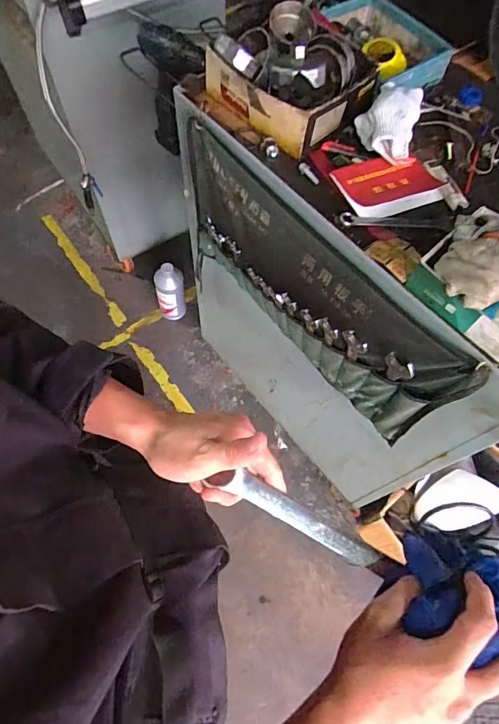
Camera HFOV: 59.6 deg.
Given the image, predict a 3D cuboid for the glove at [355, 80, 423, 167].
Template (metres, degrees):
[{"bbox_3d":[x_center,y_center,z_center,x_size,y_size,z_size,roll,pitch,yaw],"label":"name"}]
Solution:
[{"bbox_3d":[0.202,-0.355,0.634,0.085,0.057,0.111,17,64,5],"label":"glove"}]

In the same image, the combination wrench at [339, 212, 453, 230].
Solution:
[{"bbox_3d":[0.203,-0.192,0.599,0.158,0.013,0.021,2,64,-3],"label":"combination wrench"}]

